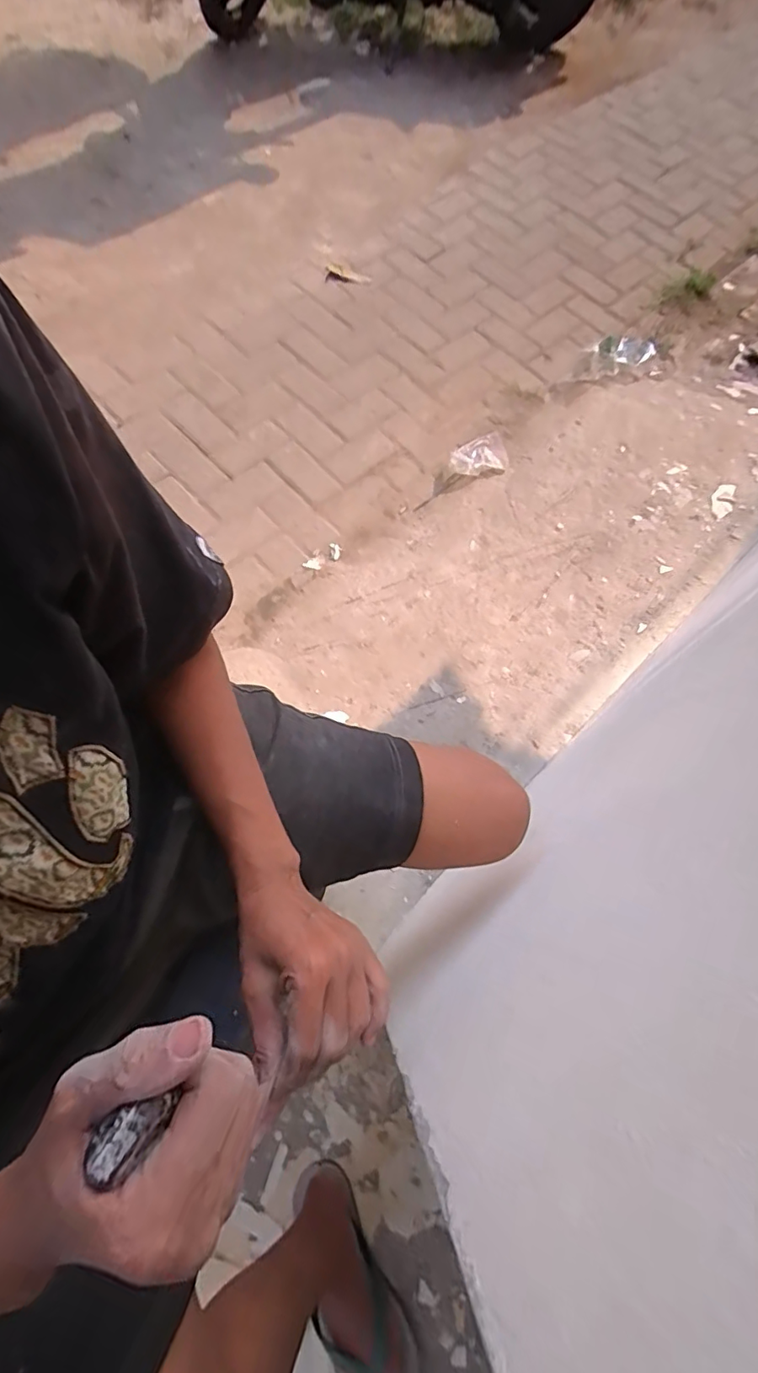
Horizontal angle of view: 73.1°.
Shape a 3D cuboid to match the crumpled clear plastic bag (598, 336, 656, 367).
[{"bbox_3d":[0.727,-0.997,1.513,0.159,0.057,0.070,7,69,-2],"label":"crumpled clear plastic bag"}]

